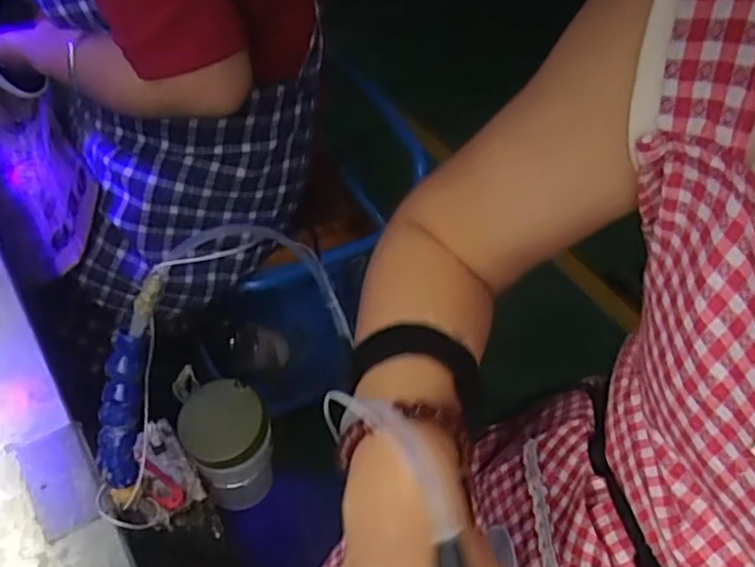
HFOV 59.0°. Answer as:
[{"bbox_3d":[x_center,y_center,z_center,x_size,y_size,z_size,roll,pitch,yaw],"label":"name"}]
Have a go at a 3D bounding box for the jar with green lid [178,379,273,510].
[{"bbox_3d":[-0.133,0.139,0.592,0.069,0.085,0.092,-29,55,-23],"label":"jar with green lid"}]

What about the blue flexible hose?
[{"bbox_3d":[-0.172,0.080,0.455,0.022,0.187,0.026,24,23,19],"label":"blue flexible hose"}]

